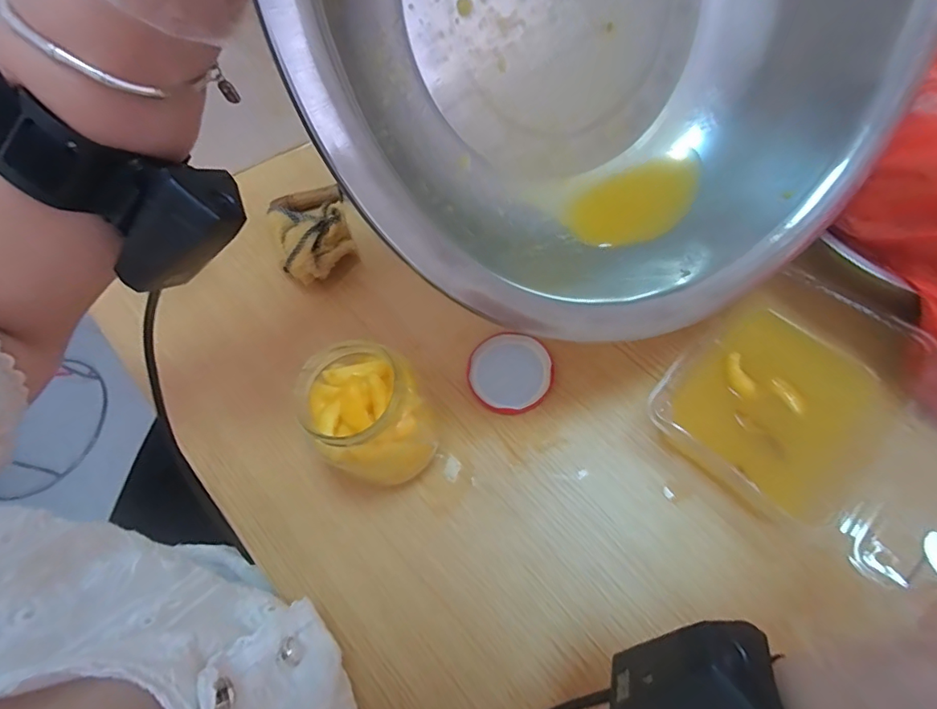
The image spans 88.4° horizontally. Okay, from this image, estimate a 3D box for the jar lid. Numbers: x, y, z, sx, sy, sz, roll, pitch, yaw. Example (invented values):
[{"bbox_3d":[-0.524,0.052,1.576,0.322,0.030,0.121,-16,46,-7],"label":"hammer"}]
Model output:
[{"bbox_3d":[0.035,0.014,0.401,0.068,0.011,0.068,0,64,-1],"label":"jar lid"}]

